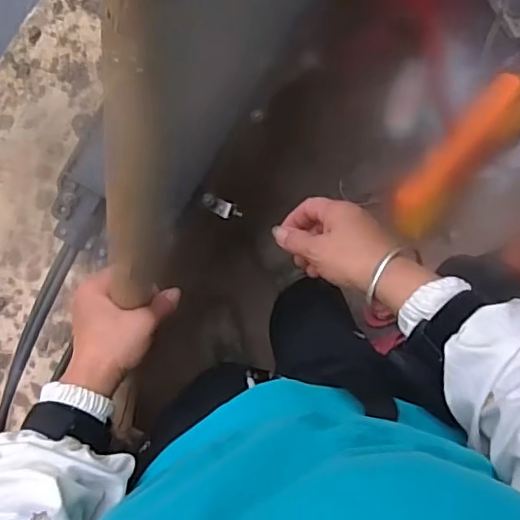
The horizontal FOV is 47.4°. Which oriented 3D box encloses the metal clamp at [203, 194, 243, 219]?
[{"bbox_3d":[-0.042,-0.056,0.635,0.045,0.011,0.017,29,89,12],"label":"metal clamp"}]

